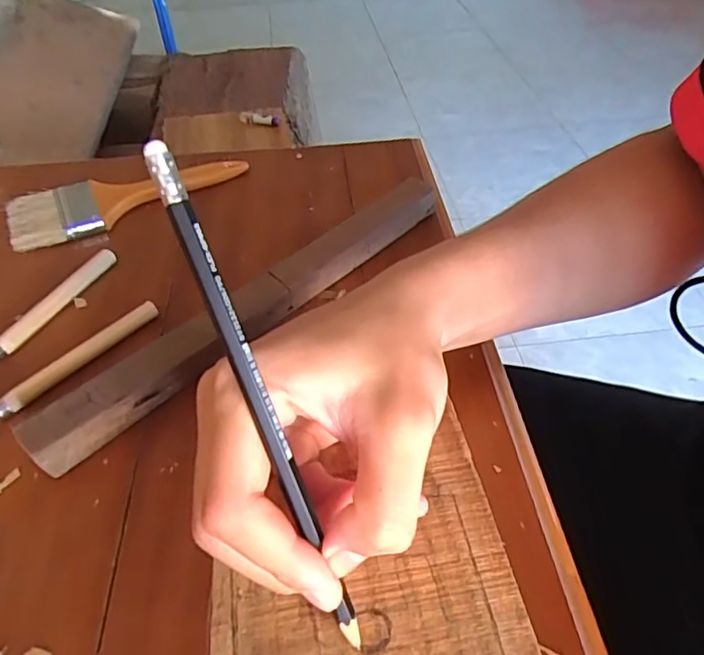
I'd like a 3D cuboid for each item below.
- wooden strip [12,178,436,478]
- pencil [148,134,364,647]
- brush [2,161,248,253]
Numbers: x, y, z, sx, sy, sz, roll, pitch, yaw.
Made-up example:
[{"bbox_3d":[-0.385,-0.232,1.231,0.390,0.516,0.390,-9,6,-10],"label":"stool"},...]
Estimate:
[{"bbox_3d":[-0.054,-0.018,0.366,0.027,0.028,0.307,32,54,30],"label":"wooden strip"},{"bbox_3d":[-0.028,0.028,0.186,0.007,0.175,0.011,-25,14,-21],"label":"pencil"},{"bbox_3d":[-0.178,-0.108,0.467,0.184,0.014,0.065,-22,48,-18],"label":"brush"}]

